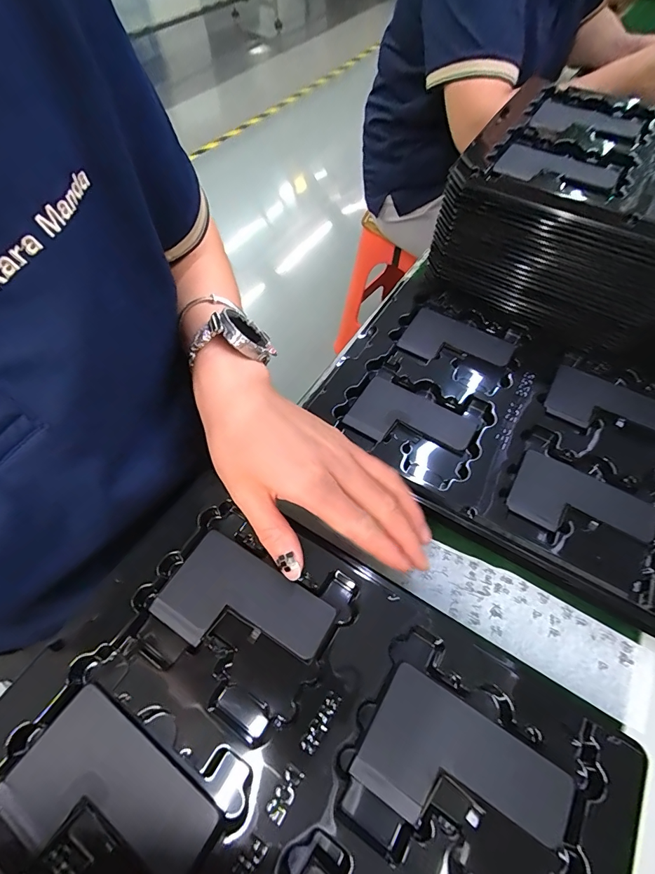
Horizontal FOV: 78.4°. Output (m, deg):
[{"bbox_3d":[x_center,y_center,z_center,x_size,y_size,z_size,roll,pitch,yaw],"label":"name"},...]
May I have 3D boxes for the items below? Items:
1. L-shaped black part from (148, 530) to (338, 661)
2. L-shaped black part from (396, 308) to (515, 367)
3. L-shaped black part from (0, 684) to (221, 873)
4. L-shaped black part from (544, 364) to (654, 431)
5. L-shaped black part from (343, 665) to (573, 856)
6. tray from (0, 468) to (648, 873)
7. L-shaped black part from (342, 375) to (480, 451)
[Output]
[{"bbox_3d":[-0.049,0.102,0.236,0.095,0.006,0.057,27,62,15],"label":"L-shaped black part"},{"bbox_3d":[0.118,-0.085,0.377,0.096,0.006,0.058,30,64,18],"label":"L-shaped black part"},{"bbox_3d":[-0.105,0.174,0.189,0.094,0.005,0.057,31,63,17],"label":"L-shaped black part"},{"bbox_3d":[0.237,-0.025,0.339,0.094,0.007,0.062,28,63,17],"label":"L-shaped black part"},{"bbox_3d":[0.066,0.167,0.198,0.095,0.004,0.057,29,63,16],"label":"L-shaped black part"},{"bbox_3d":[-0.016,0.164,0.195,0.282,0.021,0.205,27,63,17],"label":"tray"},{"bbox_3d":[0.067,-0.011,0.326,0.094,0.008,0.060,29,64,18],"label":"L-shaped black part"}]

